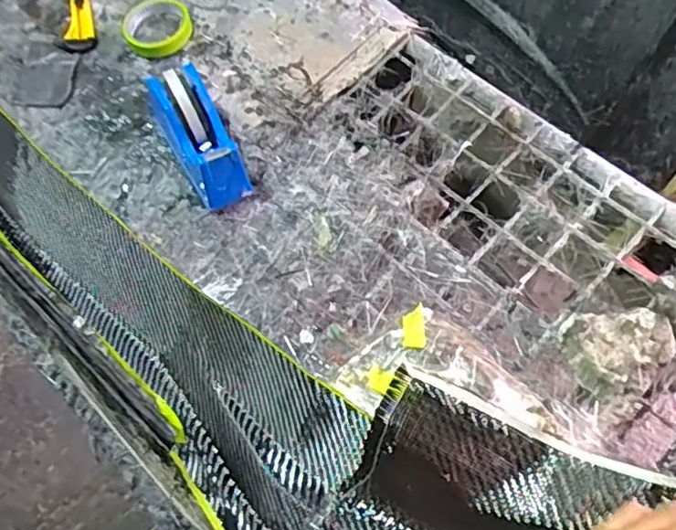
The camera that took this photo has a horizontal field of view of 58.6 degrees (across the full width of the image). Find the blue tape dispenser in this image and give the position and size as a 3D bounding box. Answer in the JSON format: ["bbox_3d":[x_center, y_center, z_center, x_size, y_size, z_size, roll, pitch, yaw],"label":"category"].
[{"bbox_3d":[-0.162,-0.150,0.680,0.067,0.097,0.158,-28,71,-8],"label":"blue tape dispenser"}]

